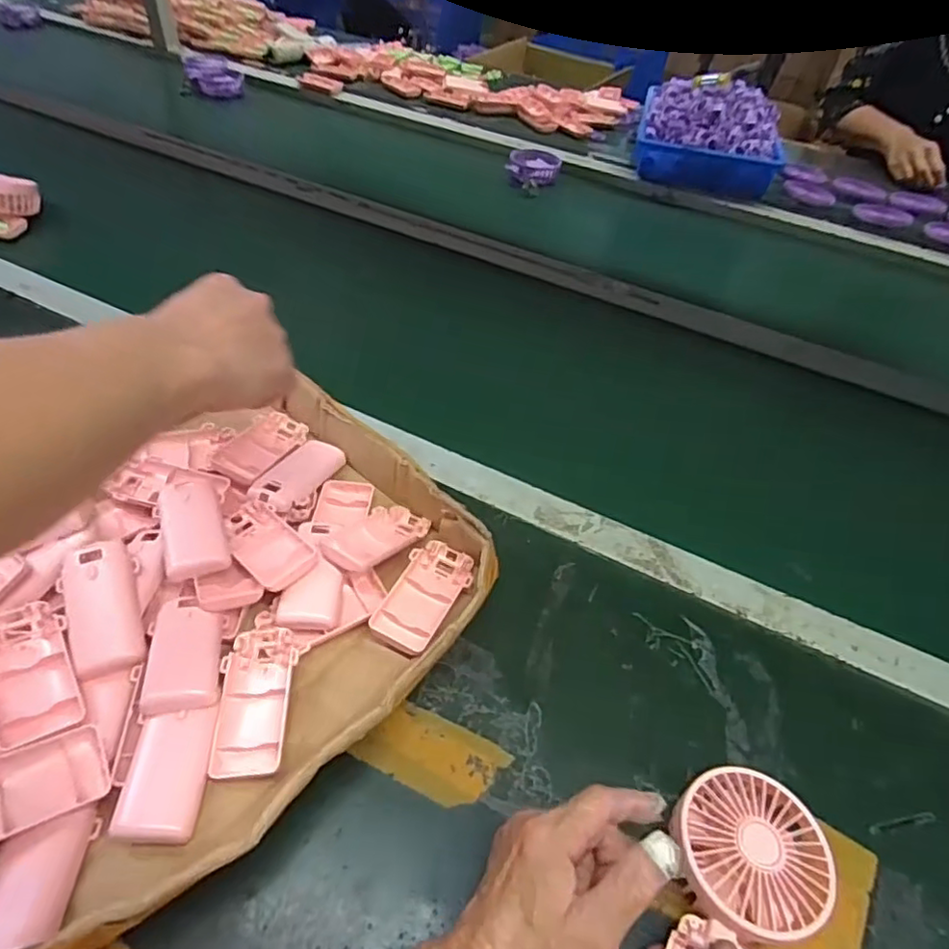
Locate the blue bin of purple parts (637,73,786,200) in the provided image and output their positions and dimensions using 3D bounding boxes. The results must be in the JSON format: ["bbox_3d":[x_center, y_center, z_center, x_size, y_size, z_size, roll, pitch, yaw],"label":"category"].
[{"bbox_3d":[0.430,-0.626,1.120,0.249,0.116,0.248,17,48,8],"label":"blue bin of purple parts"}]

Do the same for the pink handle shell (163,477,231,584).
[{"bbox_3d":[-0.216,0.041,0.473,0.042,0.024,0.089,-16,52,-20],"label":"pink handle shell"}]

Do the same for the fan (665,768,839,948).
[{"bbox_3d":[0.135,0.252,0.336,0.082,0.029,0.183,28,57,20],"label":"fan"}]

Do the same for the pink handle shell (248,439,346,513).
[{"bbox_3d":[-0.153,-0.001,0.535,0.042,0.018,0.090,23,49,16],"label":"pink handle shell"}]

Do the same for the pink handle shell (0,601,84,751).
[{"bbox_3d":[-0.283,0.121,0.387,0.047,0.011,0.096,-20,54,-23],"label":"pink handle shell"}]

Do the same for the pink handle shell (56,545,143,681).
[{"bbox_3d":[-0.258,0.091,0.424,0.043,0.015,0.093,-15,68,-18],"label":"pink handle shell"}]

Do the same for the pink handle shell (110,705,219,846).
[{"bbox_3d":[-0.183,0.178,0.367,0.042,0.016,0.070,0,47,-5],"label":"pink handle shell"}]

